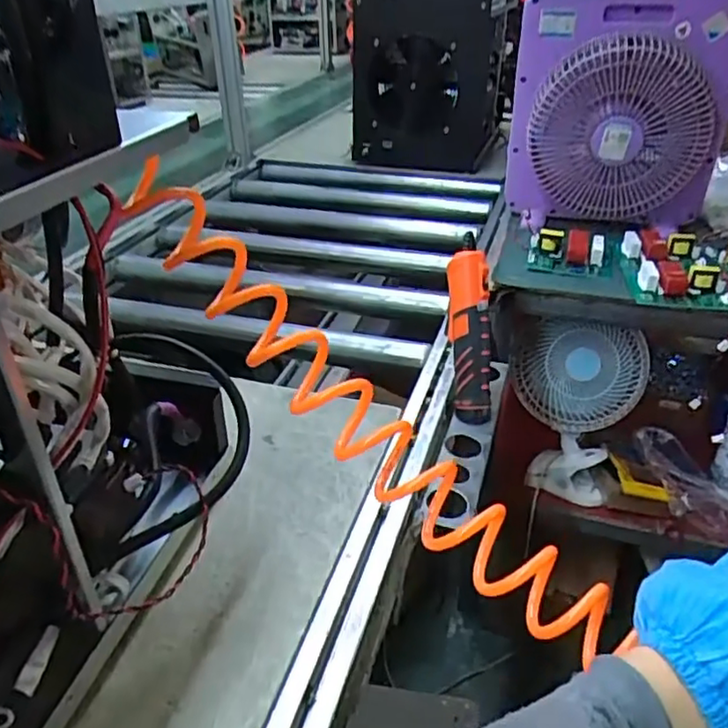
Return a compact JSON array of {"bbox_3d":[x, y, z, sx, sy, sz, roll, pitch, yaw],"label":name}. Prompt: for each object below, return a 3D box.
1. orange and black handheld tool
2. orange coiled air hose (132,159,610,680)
[{"bbox_3d":[0.120,-0.038,0.721,0.041,0.205,0.038,-3,2,-2],"label":"orange and black handheld tool"},{"bbox_3d":[-0.011,0.025,0.458,0.457,0.068,0.042,45,46,5],"label":"orange coiled air hose"}]

